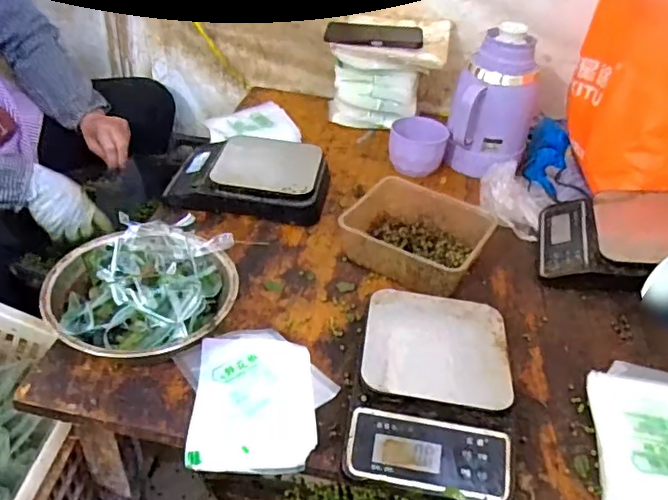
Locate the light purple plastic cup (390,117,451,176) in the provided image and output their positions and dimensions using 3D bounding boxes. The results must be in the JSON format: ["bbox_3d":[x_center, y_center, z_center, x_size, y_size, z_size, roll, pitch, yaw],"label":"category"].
[{"bbox_3d":[0.136,-0.169,0.947,0.094,0.067,0.085,12,39,8],"label":"light purple plastic cup"}]

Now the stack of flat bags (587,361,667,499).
[{"bbox_3d":[0.312,0.184,0.552,0.114,0.037,0.151,9,39,5],"label":"stack of flat bags"}]

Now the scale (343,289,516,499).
[{"bbox_3d":[0.098,0.131,0.571,0.146,0.047,0.209,9,39,5],"label":"scale"}]

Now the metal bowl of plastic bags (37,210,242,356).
[{"bbox_3d":[-0.203,0.045,0.622,0.188,0.081,0.177,3,39,-3],"label":"metal bowl of plastic bags"}]

